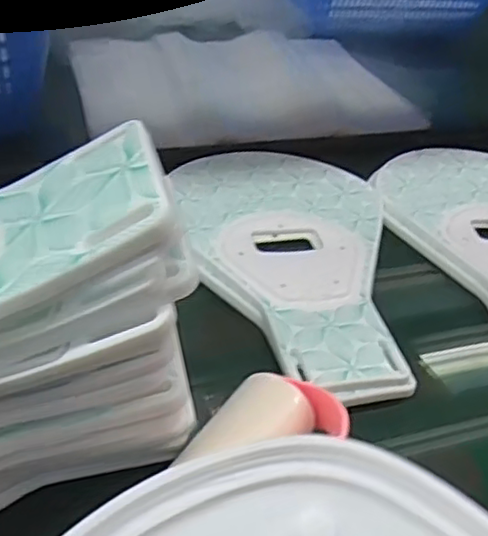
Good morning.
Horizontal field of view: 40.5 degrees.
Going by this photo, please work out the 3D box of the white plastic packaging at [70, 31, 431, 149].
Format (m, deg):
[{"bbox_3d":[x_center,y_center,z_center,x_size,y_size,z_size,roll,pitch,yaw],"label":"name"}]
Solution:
[{"bbox_3d":[-0.002,-0.192,0.674,0.318,0.012,0.232,-8,41,-18],"label":"white plastic packaging"}]

